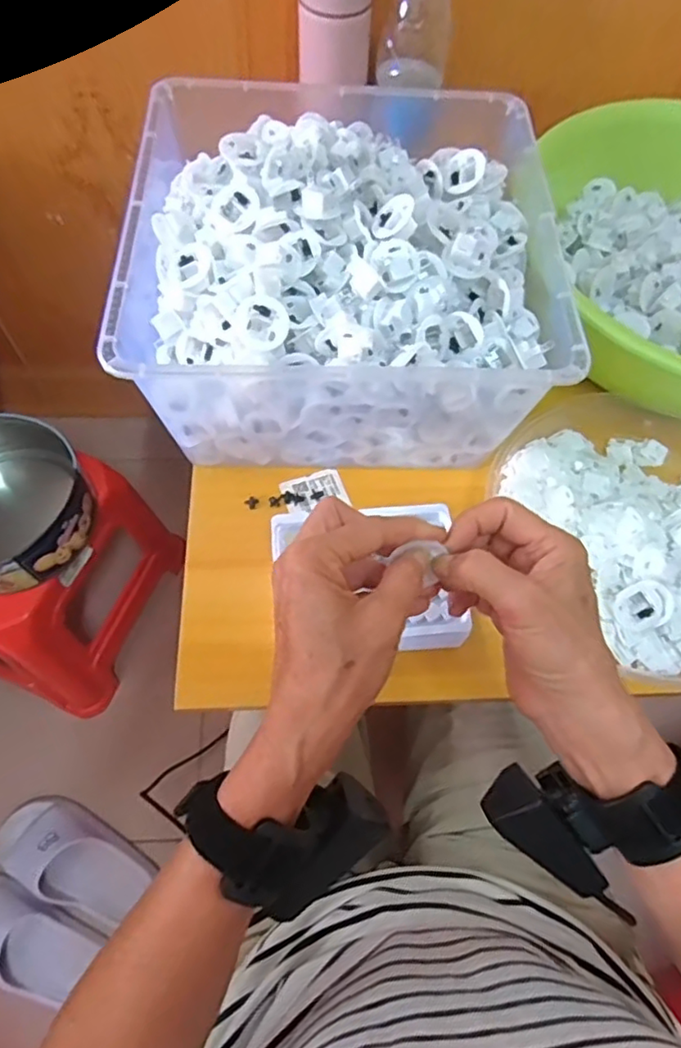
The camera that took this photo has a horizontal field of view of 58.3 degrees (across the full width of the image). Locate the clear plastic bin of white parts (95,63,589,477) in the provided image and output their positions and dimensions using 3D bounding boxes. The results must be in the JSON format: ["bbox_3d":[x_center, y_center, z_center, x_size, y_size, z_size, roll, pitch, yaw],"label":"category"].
[{"bbox_3d":[-0.002,-0.198,0.478,0.296,0.146,0.285,1,65,-3],"label":"clear plastic bin of white parts"}]

